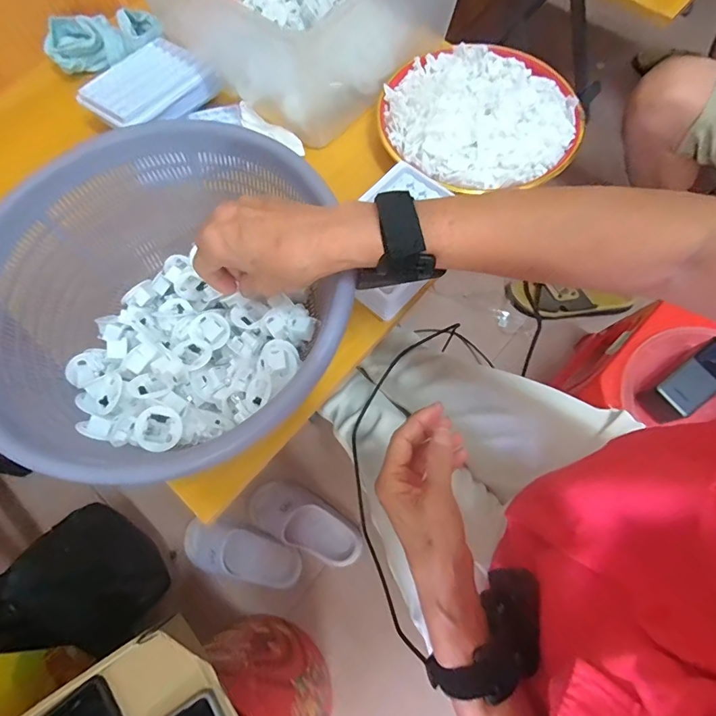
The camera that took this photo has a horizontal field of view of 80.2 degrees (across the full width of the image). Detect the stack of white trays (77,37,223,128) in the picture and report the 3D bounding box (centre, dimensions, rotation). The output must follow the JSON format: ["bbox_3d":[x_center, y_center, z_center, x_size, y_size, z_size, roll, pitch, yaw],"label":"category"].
[{"bbox_3d":[-0.236,-0.308,0.488,0.102,0.026,0.132,35,75,13],"label":"stack of white trays"}]

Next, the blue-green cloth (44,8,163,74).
[{"bbox_3d":[-0.312,-0.394,0.525,0.148,0.048,0.072,4,70,3],"label":"blue-green cloth"}]

